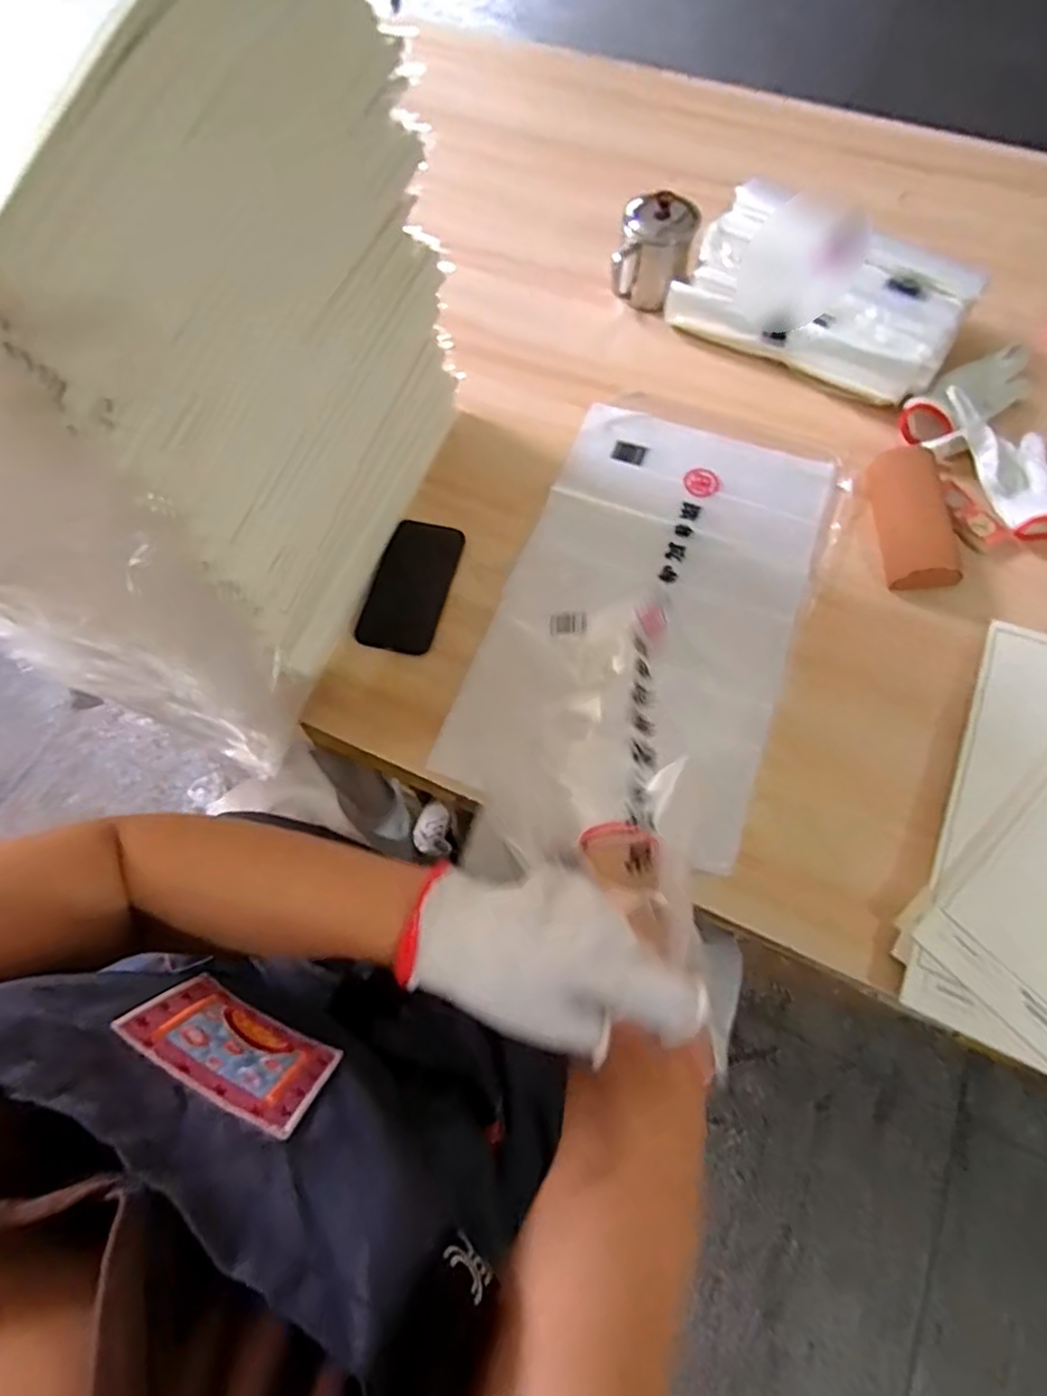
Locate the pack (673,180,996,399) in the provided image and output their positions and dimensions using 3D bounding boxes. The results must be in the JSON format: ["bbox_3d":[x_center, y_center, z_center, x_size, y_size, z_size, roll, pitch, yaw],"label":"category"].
[{"bbox_3d":[0.339,-0.458,0.764,0.298,0.095,0.153,30,71,14],"label":"pack"}]

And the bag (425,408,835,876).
[{"bbox_3d":[0.122,-0.110,0.611,0.285,0.125,0.489,19,68,10],"label":"bag"}]

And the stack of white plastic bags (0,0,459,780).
[{"bbox_3d":[-0.265,-0.224,0.484,0.240,0.470,0.488,14,68,8],"label":"stack of white plastic bags"}]

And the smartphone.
[{"bbox_3d":[-0.116,-0.118,0.686,0.079,0.010,0.149,13,67,7],"label":"smartphone"}]

